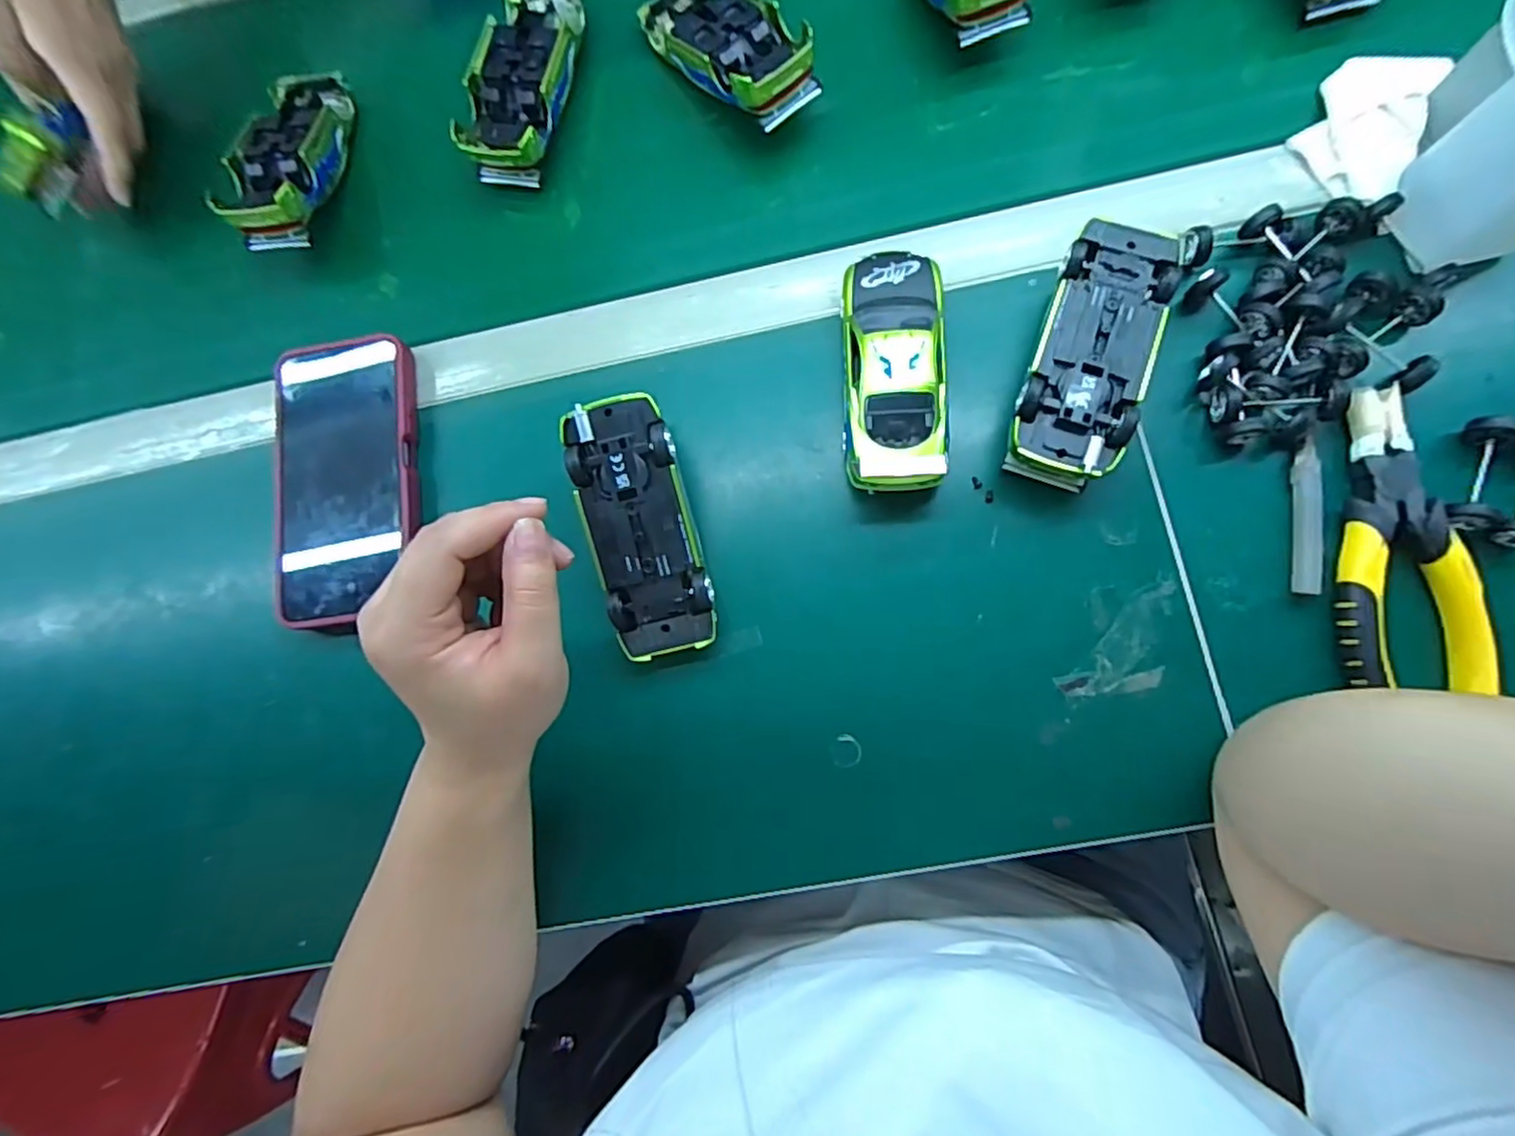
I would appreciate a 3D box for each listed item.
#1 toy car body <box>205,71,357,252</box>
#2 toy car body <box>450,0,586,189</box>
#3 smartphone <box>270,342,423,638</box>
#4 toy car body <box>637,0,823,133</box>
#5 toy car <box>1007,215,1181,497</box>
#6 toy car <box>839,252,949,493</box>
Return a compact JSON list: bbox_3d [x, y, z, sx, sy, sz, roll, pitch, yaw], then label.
[{"bbox_3d":[-0.294,-0.263,0.415,0.051,0.033,0.132,3,72,7],"label":"toy car body"},{"bbox_3d":[-0.144,-0.309,0.408,0.053,0.031,0.134,12,82,8],"label":"toy car body"},{"bbox_3d":[-0.237,-0.051,0.380,0.079,0.020,0.165,-8,79,5],"label":"smartphone"},{"bbox_3d":[-0.019,-0.314,0.392,0.056,0.028,0.128,-40,69,1],"label":"toy car body"},{"bbox_3d":[0.167,-0.106,0.333,0.056,0.036,0.129,19,83,9],"label":"toy car"},{"bbox_3d":[0.071,-0.103,0.344,0.054,0.040,0.127,-2,81,6],"label":"toy car"}]

